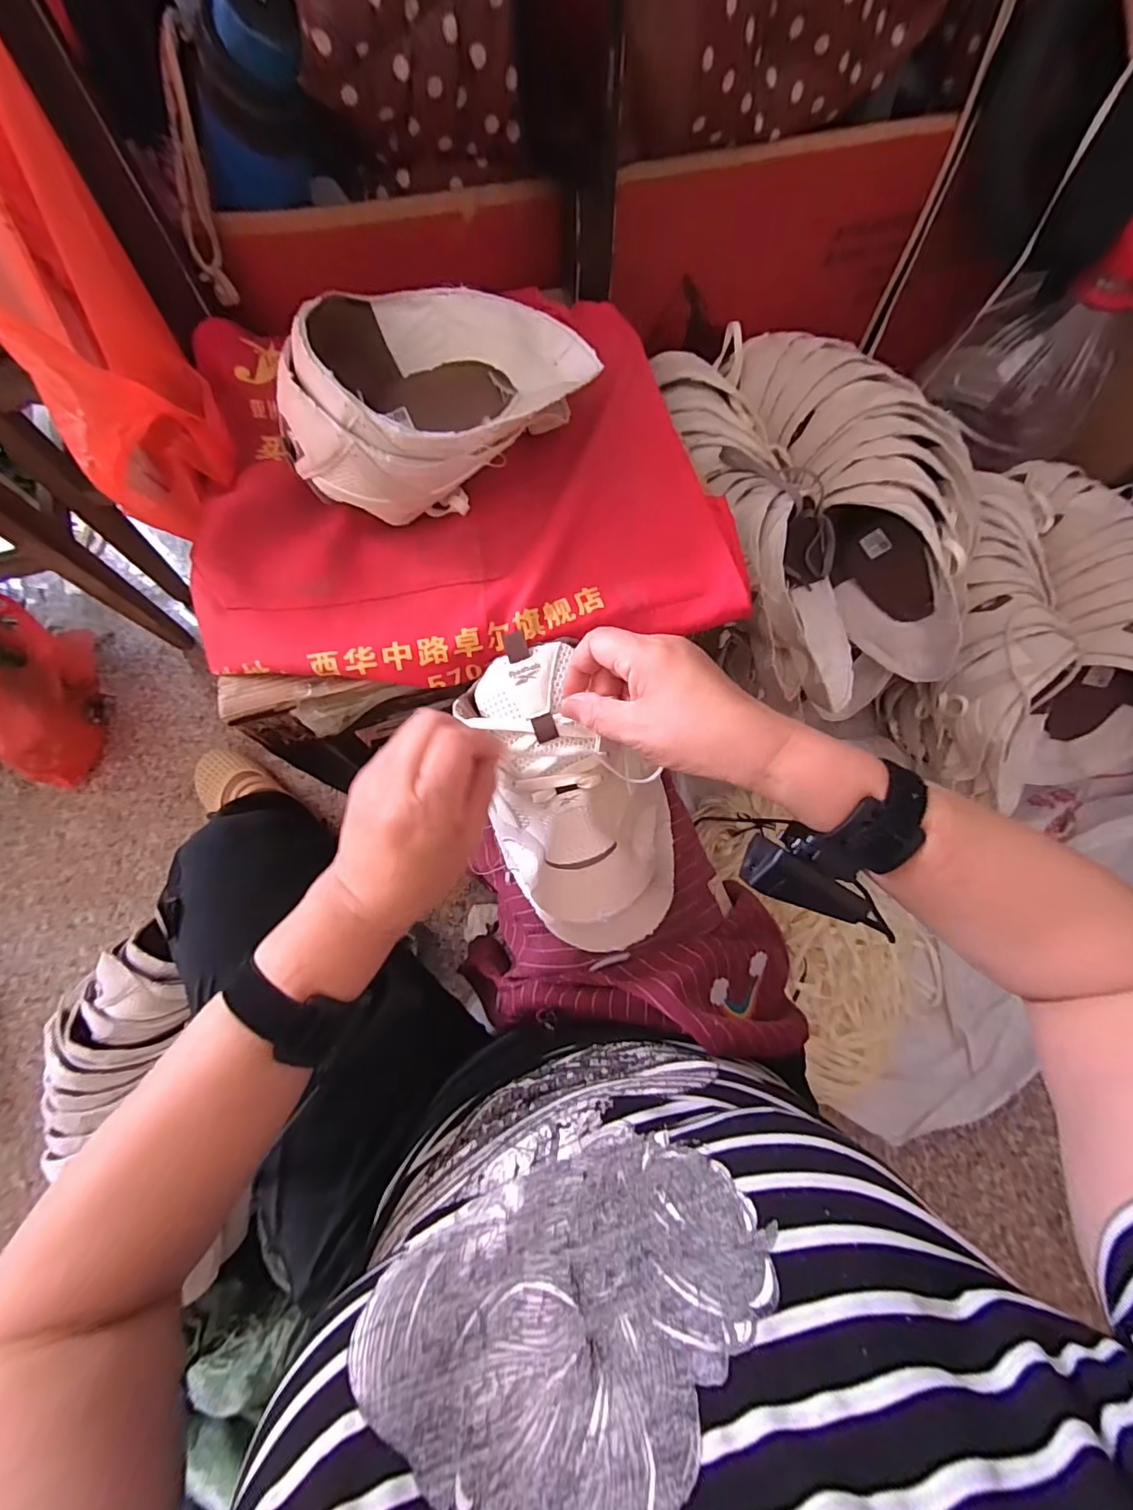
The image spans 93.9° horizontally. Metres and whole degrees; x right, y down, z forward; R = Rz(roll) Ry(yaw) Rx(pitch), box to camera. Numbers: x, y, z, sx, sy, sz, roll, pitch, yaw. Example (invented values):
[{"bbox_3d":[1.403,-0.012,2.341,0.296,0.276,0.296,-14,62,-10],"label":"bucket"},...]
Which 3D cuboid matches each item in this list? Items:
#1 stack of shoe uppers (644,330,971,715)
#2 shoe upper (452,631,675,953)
[{"bbox_3d":[0.282,-0.270,0.588,0.290,0.156,0.400,-13,75,-4],"label":"stack of shoe uppers"},{"bbox_3d":[0.010,0.026,0.377,0.130,0.070,0.208,-21,76,-6],"label":"shoe upper"}]

